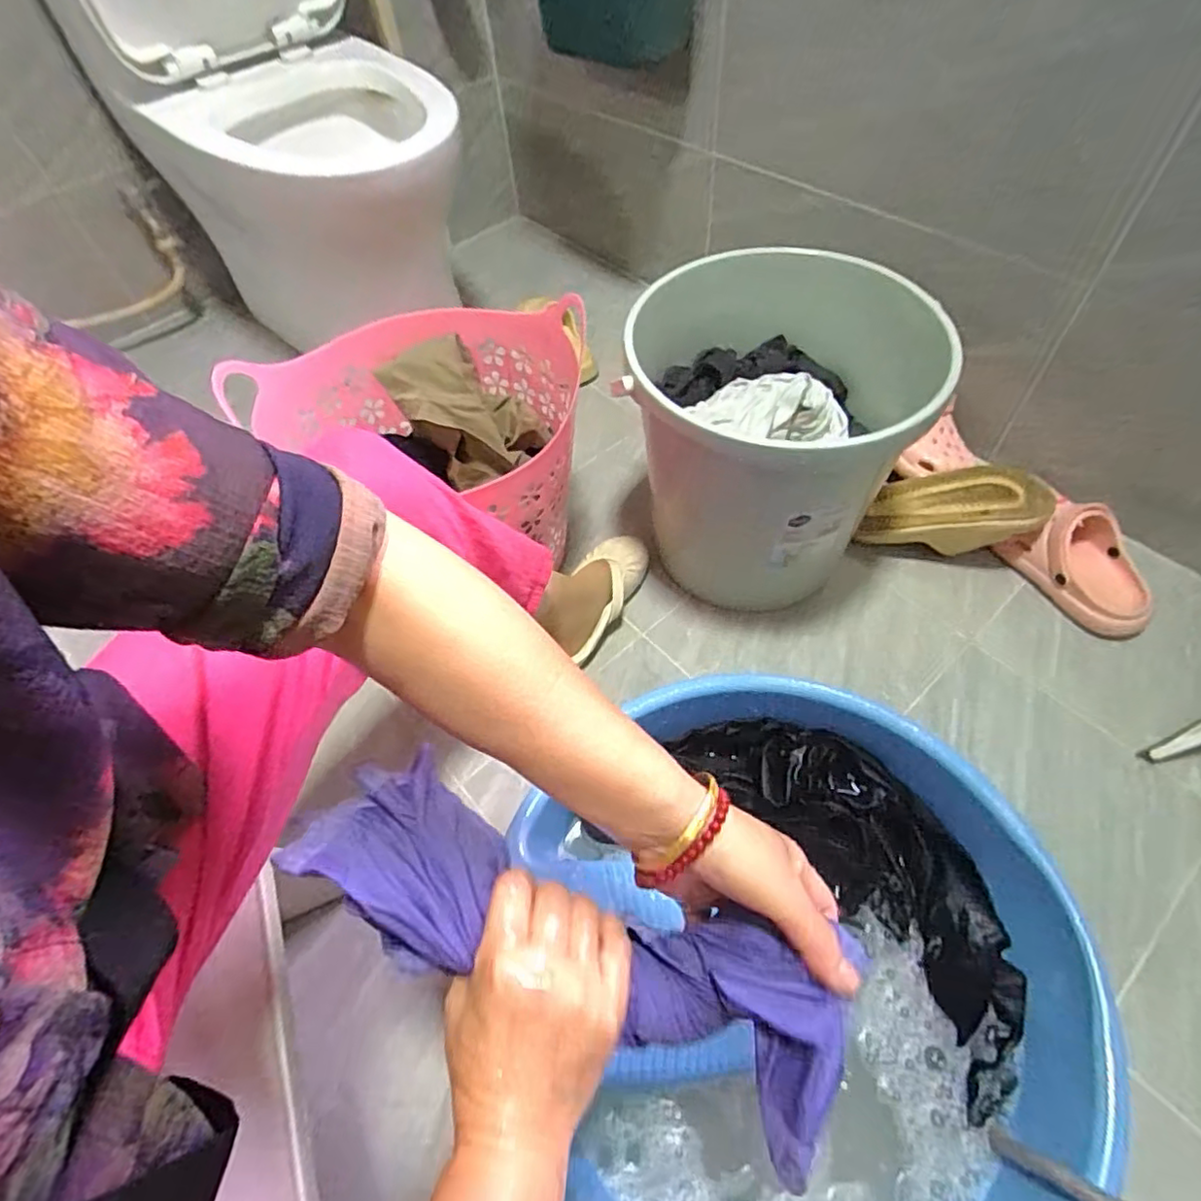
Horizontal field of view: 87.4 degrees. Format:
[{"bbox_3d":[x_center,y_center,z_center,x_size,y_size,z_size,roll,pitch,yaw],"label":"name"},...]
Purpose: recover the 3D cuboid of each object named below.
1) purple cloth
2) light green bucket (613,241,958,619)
[{"bbox_3d":[-0.023,0.173,0.328,0.285,0.060,0.103,19,56,6],"label":"purple cloth"},{"bbox_3d":[0.218,-0.191,0.820,0.367,0.347,0.354,7,57,10],"label":"light green bucket"}]

